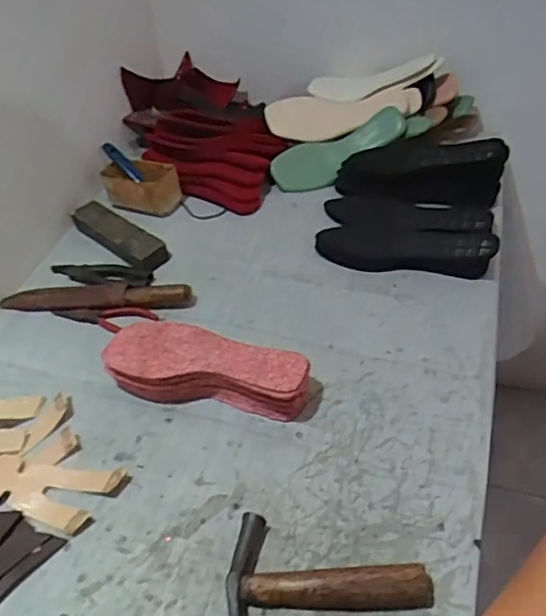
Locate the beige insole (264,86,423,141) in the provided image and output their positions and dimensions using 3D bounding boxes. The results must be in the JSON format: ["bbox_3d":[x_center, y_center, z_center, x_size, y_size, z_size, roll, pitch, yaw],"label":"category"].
[{"bbox_3d":[0.119,-0.326,1.022,0.260,0.086,0.052,-7,44,0],"label":"beige insole"}]

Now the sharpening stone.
[{"bbox_3d":[-0.237,-0.117,0.929,0.190,0.025,0.056,29,55,32],"label":"sharpening stone"}]

